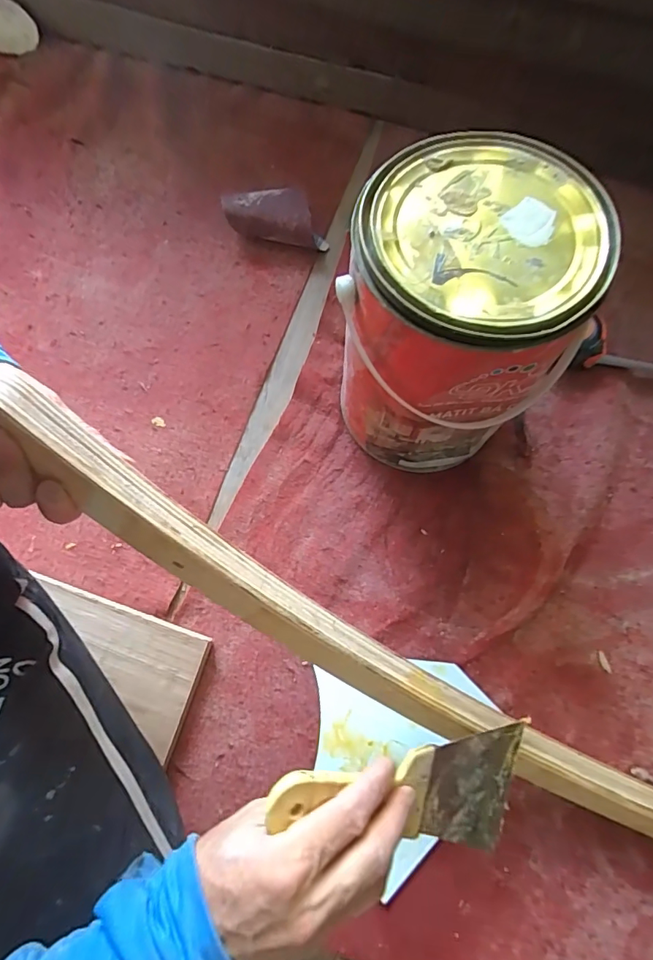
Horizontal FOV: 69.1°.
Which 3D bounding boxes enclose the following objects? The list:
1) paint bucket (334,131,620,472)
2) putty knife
[{"bbox_3d":[0.100,-0.124,0.425,0.160,0.245,0.169,0,75,0],"label":"paint bucket"},{"bbox_3d":[0.056,0.209,0.320,0.201,0.025,0.084,18,70,-28],"label":"putty knife"}]

